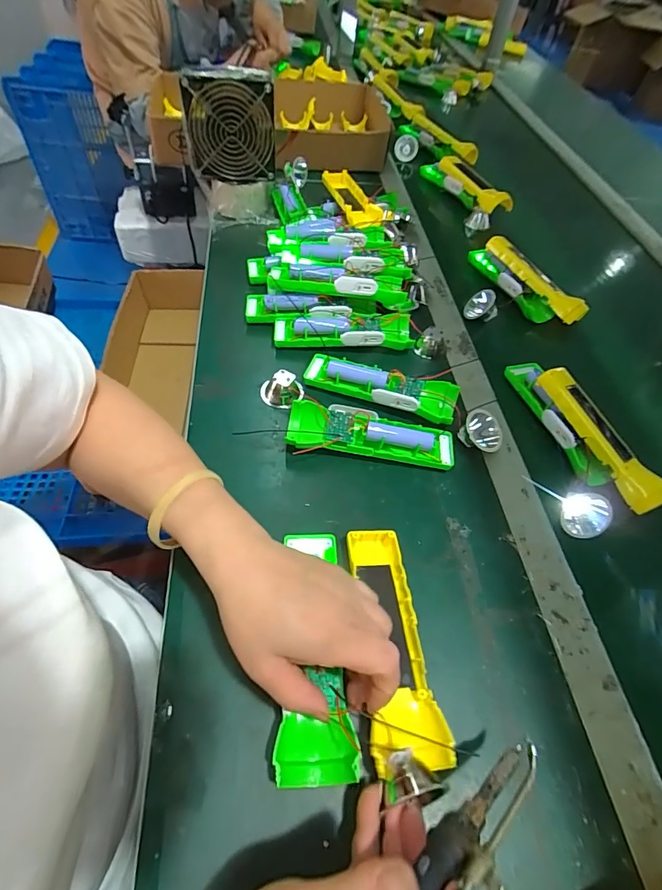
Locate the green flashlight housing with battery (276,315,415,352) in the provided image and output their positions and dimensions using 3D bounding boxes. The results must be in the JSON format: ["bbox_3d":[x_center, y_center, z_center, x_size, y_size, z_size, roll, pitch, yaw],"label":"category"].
[{"bbox_3d":[0.015,-0.135,0.513,0.162,0.034,0.042,1,54,-4],"label":"green flashlight housing with battery"}]

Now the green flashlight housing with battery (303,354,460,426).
[{"bbox_3d":[0.054,-0.064,0.465,0.162,0.033,0.047,20,55,9],"label":"green flashlight housing with battery"}]

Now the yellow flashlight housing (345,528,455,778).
[{"bbox_3d":[0.043,0.138,0.315,0.050,0.022,0.163,-3,46,-7],"label":"yellow flashlight housing"}]

